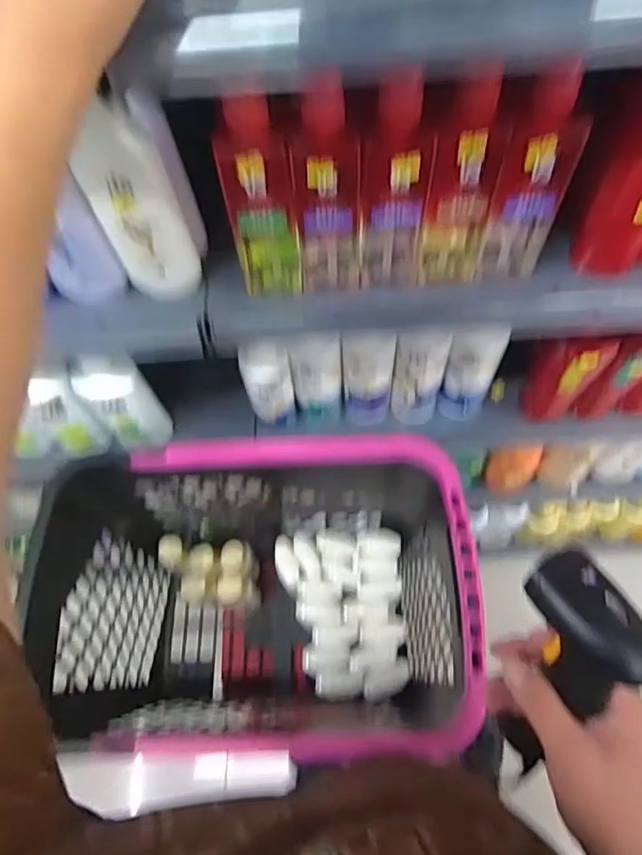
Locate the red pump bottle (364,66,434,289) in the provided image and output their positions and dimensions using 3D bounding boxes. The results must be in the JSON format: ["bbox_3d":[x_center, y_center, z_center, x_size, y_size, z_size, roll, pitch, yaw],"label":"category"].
[{"bbox_3d":[0.069,-0.209,0.513,0.059,0.230,0.048,4,65,5],"label":"red pump bottle"}]

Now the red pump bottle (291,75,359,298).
[{"bbox_3d":[0.006,-0.205,0.511,0.058,0.215,0.039,-7,64,0],"label":"red pump bottle"}]

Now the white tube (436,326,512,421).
[{"bbox_3d":[0.220,-0.073,0.812,0.075,0.195,0.039,3,65,5],"label":"white tube"}]

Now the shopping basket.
[{"bbox_3d":[-0.079,0.275,0.899,0.551,0.463,0.389,-3,64,2],"label":"shopping basket"}]

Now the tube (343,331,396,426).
[{"bbox_3d":[0.071,-0.064,0.816,0.072,0.195,0.051,0,65,3],"label":"tube"}]

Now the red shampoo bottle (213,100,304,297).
[{"bbox_3d":[-0.056,-0.198,0.520,0.057,0.219,0.046,-14,65,-3],"label":"red shampoo bottle"}]

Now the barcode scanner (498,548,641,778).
[{"bbox_3d":[0.173,0.178,0.386,0.073,0.183,0.059,6,23,6],"label":"barcode scanner"}]

